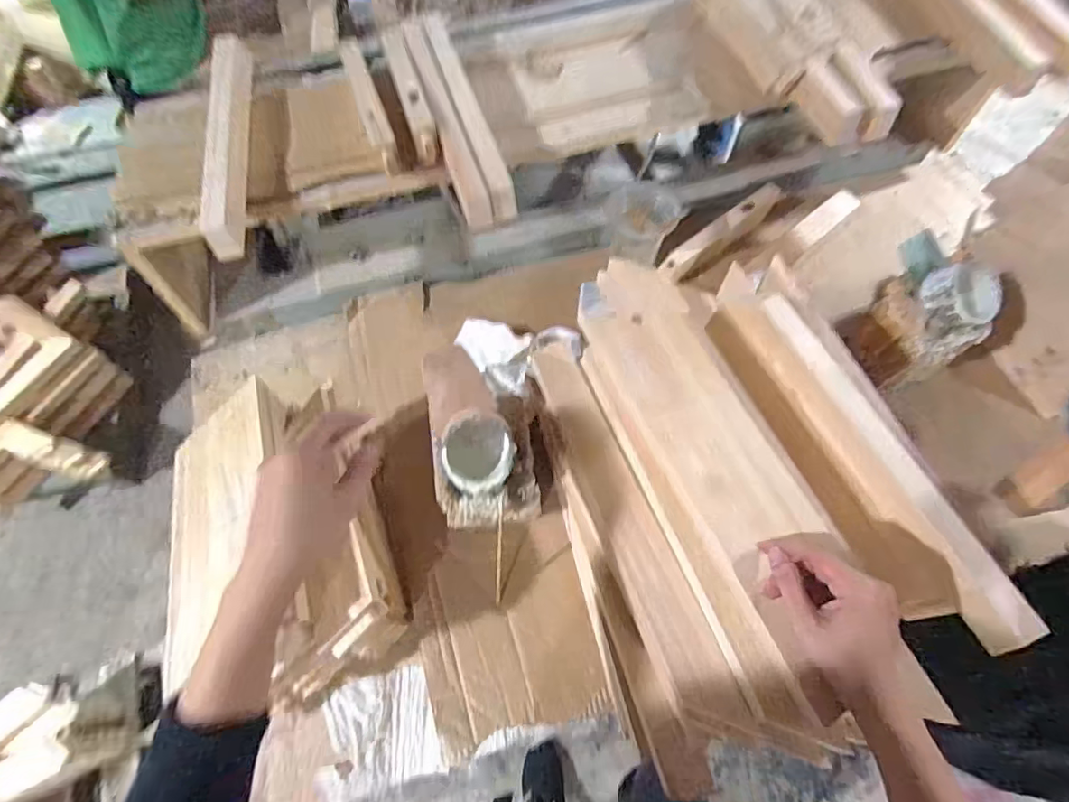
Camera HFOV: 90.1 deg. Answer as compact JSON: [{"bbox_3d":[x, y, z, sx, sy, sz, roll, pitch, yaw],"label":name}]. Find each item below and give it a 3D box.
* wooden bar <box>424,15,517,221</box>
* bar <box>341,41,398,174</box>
[{"bbox_3d":[-0.094,-0.397,0.727,0.033,0.052,0.376,-17,63,-8],"label":"wooden bar"},{"bbox_3d":[-0.226,-0.408,0.721,0.029,0.055,0.250,-19,64,-9],"label":"bar"}]

